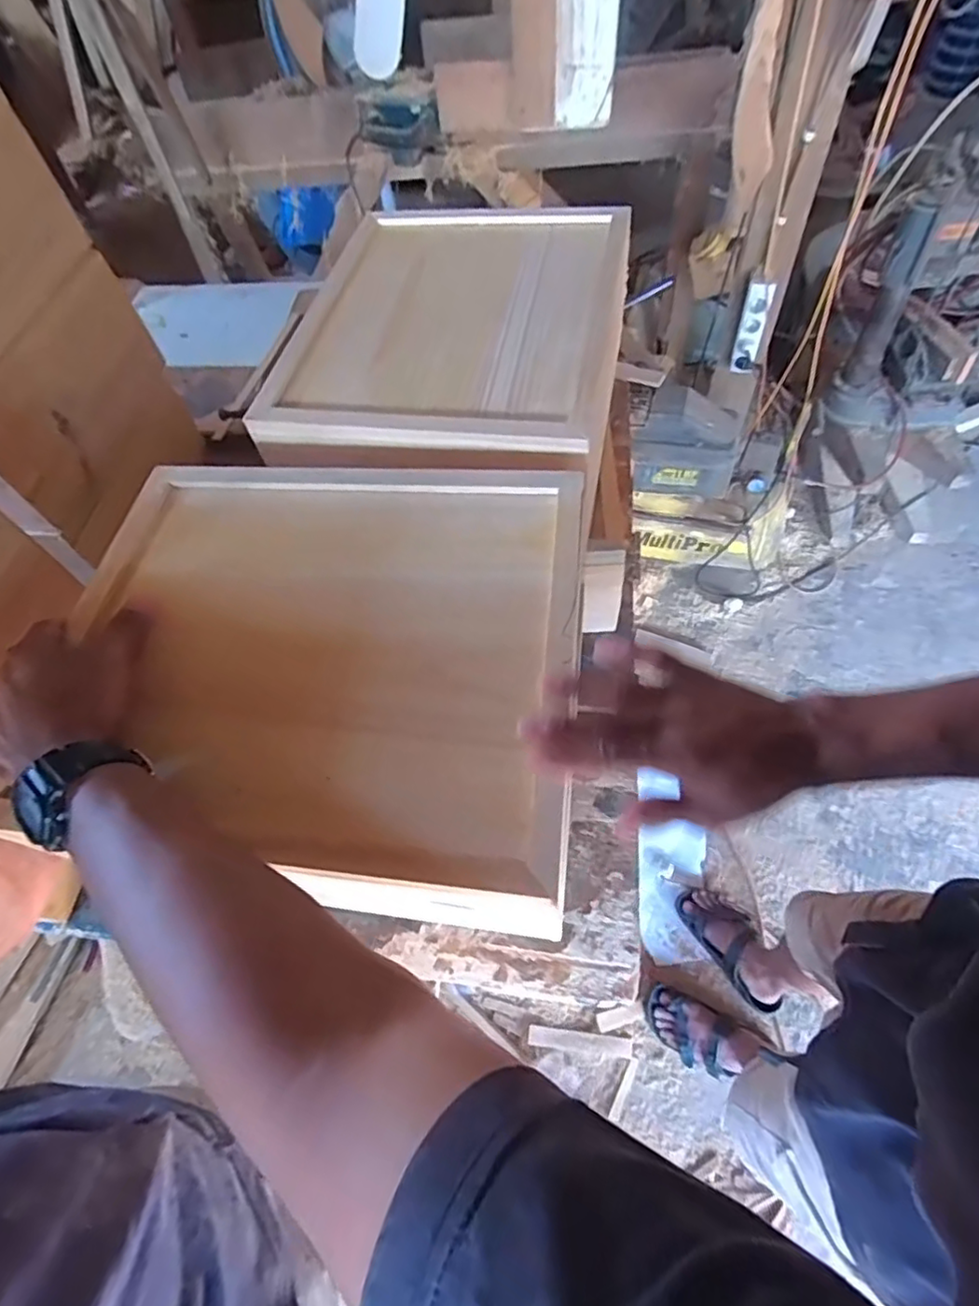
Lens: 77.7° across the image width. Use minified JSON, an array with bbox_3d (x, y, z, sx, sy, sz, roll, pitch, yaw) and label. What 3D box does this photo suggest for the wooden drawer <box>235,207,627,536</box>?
[{"bbox_3d":[-0.030,-0.312,0.582,0.306,0.051,0.384,8,59,10],"label":"wooden drawer"}]

